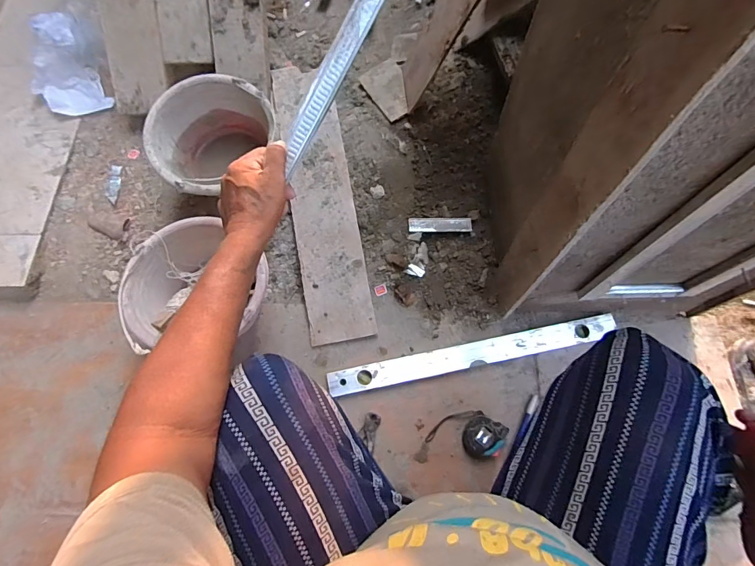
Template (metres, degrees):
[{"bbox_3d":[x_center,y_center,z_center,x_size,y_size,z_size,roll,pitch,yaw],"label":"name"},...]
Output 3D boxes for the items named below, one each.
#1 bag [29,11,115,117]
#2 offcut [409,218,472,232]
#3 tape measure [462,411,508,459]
[{"bbox_3d":[-0.758,-0.541,0.977,0.174,0.099,0.257,-11,73,-3],"label":"bag"},{"bbox_3d":[0.136,-0.126,0.871,0.133,0.022,0.031,1,72,-1],"label":"offcut"},{"bbox_3d":[0.197,0.286,0.748,0.074,0.042,0.078,0,73,0],"label":"tape measure"}]

